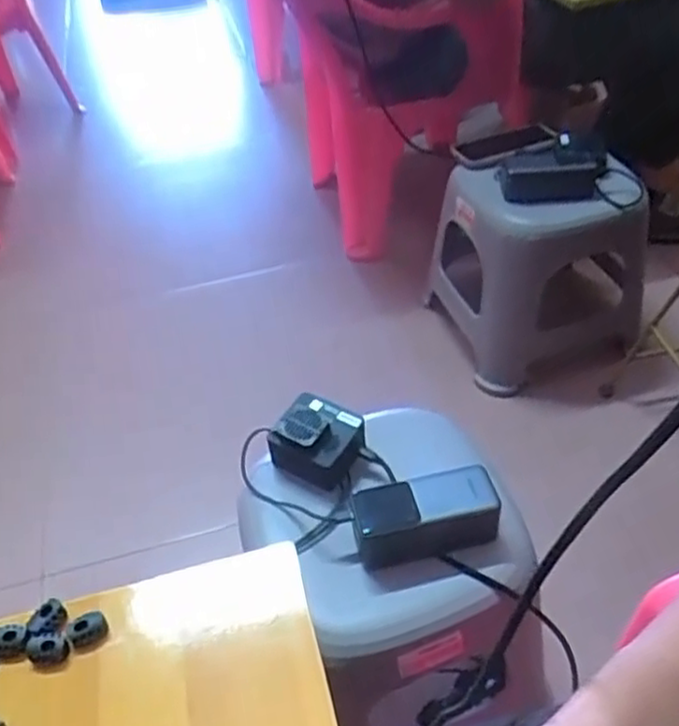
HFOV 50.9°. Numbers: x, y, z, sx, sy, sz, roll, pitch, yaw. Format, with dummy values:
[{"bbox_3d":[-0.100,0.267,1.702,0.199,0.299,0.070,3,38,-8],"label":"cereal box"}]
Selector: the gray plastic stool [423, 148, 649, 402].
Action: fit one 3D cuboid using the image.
[{"bbox_3d":[0.320,-0.167,1.214,0.272,0.337,0.308,-13,44,-8],"label":"gray plastic stool"}]

